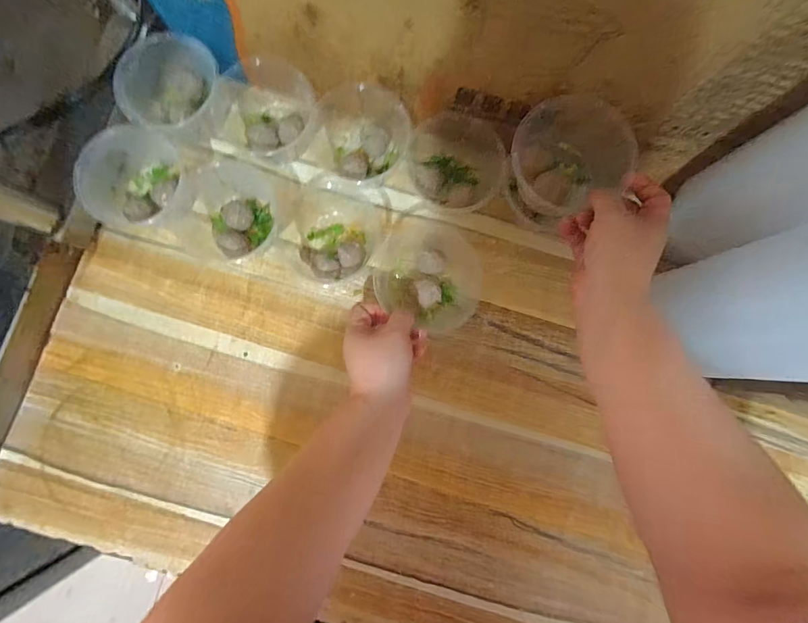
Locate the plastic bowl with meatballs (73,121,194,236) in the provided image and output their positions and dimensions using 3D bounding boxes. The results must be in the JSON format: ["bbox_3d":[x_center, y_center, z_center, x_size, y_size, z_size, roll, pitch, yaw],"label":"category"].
[{"bbox_3d":[-0.290,-0.141,0.455,0.091,0.064,0.118,27,84,2],"label":"plastic bowl with meatballs"}]

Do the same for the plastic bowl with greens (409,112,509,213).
[{"bbox_3d":[0.060,-0.171,0.473,0.115,0.043,0.100,18,84,1],"label":"plastic bowl with greens"}]

